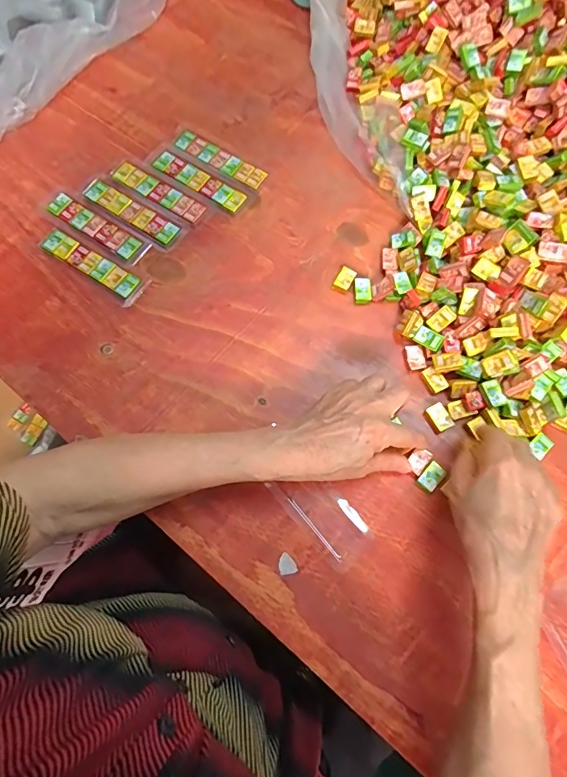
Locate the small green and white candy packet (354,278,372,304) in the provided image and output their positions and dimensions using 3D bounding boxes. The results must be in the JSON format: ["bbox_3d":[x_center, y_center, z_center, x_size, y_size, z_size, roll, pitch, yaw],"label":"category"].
[{"bbox_3d":[0.083,-0.102,0.443,0.018,0.008,0.027,-2,73,0],"label":"small green and white candy packet"}]

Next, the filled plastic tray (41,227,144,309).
[{"bbox_3d":[-0.202,-0.130,0.452,0.124,0.009,0.032,35,77,11],"label":"filled plastic tray"}]

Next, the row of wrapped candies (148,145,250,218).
[{"bbox_3d":[-0.103,-0.242,0.485,0.139,0.009,0.033,34,76,11],"label":"row of wrapped candies"}]

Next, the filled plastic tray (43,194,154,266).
[{"bbox_3d":[-0.205,-0.177,0.465,0.128,0.007,0.028,32,76,10],"label":"filled plastic tray"}]

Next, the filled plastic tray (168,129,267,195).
[{"bbox_3d":[-0.075,-0.263,0.494,0.116,0.010,0.034,32,76,10],"label":"filled plastic tray"}]

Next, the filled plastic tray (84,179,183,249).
[{"bbox_3d":[-0.167,-0.195,0.471,0.122,0.009,0.030,33,76,10],"label":"filled plastic tray"}]

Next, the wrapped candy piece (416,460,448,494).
[{"bbox_3d":[0.134,0.081,0.386,0.018,0.008,0.026,38,77,12],"label":"wrapped candy piece"}]

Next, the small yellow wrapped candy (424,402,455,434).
[{"bbox_3d":[0.148,0.028,0.403,0.018,0.008,0.026,-27,74,-7],"label":"small yellow wrapped candy"}]

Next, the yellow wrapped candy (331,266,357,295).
[{"bbox_3d":[0.064,-0.114,0.448,0.018,0.011,0.027,31,76,10],"label":"yellow wrapped candy"}]

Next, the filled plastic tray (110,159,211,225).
[{"bbox_3d":[-0.141,-0.224,0.480,0.121,0.007,0.032,34,76,11],"label":"filled plastic tray"}]

